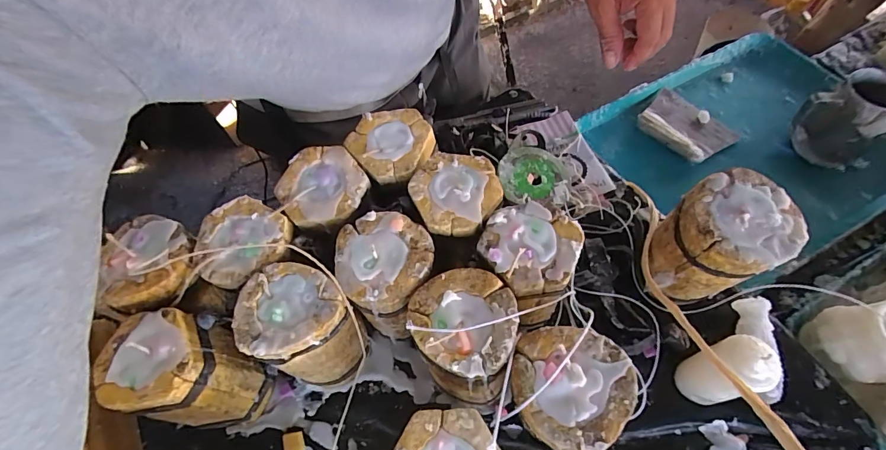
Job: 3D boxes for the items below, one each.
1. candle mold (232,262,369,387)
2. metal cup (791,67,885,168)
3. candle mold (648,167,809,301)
[{"bbox_3d":[-0.136,0.105,0.420,0.085,0.133,0.086,-2,59,3],"label":"candle mold"},{"bbox_3d":[0.568,-0.148,0.584,0.106,0.103,0.090,-28,61,-12],"label":"metal cup"},{"bbox_3d":[0.265,0.017,0.408,0.086,0.117,0.094,-19,60,-7],"label":"candle mold"}]

